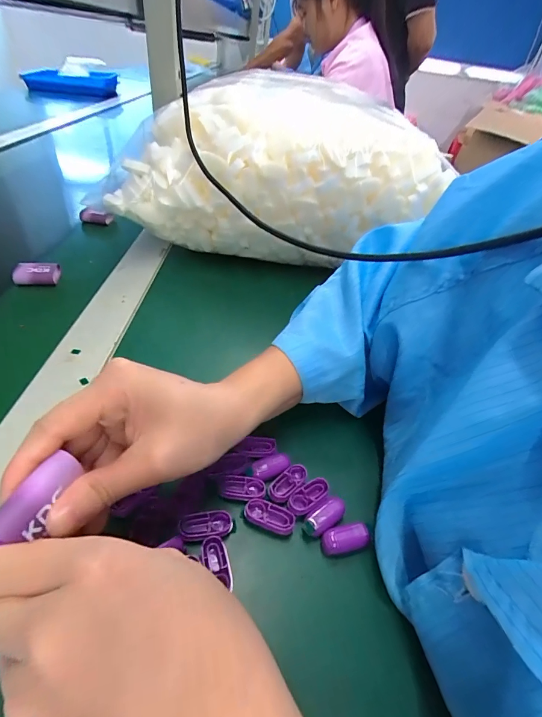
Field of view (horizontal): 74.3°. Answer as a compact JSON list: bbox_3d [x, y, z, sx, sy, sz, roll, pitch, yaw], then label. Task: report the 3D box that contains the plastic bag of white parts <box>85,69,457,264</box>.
[{"bbox_3d":[-0.001,-0.223,0.441,0.377,0.189,0.145,8,41,-1],"label":"plastic bag of white parts"}]

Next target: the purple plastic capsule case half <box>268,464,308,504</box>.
[{"bbox_3d":[0.012,0.090,0.259,0.016,0.006,0.034,36,48,28],"label":"purple plastic capsule case half"}]

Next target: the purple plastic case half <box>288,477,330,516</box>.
[{"bbox_3d":[0.027,0.098,0.254,0.035,0.007,0.016,-26,51,-32],"label":"purple plastic case half"}]

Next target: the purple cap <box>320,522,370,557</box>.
[{"bbox_3d":[0.049,0.120,0.237,0.031,0.010,0.015,-4,43,-14],"label":"purple cap"}]

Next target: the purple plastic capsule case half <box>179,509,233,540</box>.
[{"bbox_3d":[-0.041,0.106,0.229,0.032,0.005,0.015,-4,43,-14],"label":"purple plastic capsule case half"}]

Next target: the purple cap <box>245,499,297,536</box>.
[{"bbox_3d":[-0.001,0.106,0.241,0.033,0.006,0.016,15,42,8],"label":"purple cap"}]

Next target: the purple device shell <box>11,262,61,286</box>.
[{"bbox_3d":[-0.277,-0.101,0.422,0.046,0.019,0.023,-4,43,-13],"label":"purple device shell"}]

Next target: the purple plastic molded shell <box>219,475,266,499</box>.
[{"bbox_3d":[-0.020,0.091,0.253,0.032,0.006,0.015,8,41,0],"label":"purple plastic molded shell"}]

